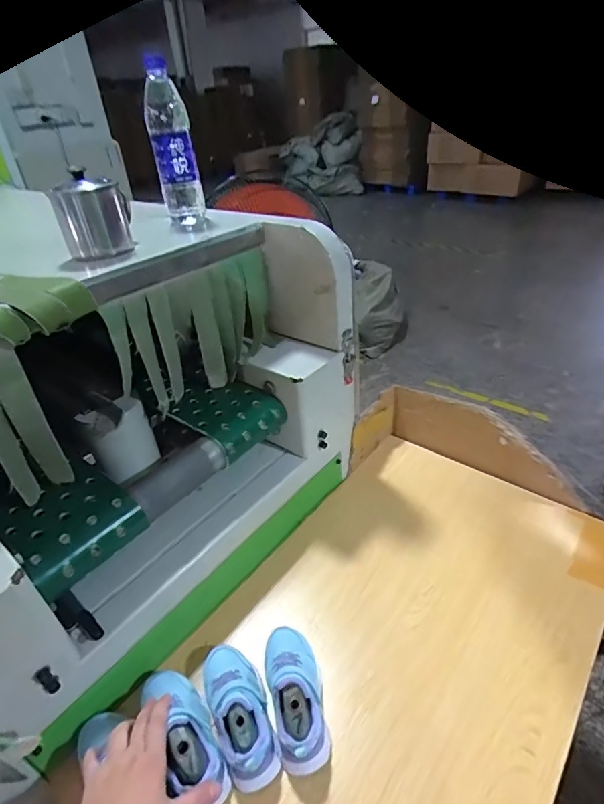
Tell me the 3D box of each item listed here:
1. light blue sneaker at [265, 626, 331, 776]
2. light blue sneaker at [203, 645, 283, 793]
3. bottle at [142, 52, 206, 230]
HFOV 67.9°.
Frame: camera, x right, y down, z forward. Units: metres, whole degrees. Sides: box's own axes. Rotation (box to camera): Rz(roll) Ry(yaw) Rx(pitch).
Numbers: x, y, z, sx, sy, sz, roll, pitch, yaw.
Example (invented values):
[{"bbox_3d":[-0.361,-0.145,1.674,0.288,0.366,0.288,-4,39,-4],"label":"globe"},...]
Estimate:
[{"bbox_3d":[-0.012,0.367,0.576,0.072,0.081,0.168,-8,35,-4],"label":"light blue sneaker"},{"bbox_3d":[-0.081,0.379,0.565,0.068,0.078,0.163,-20,38,-20],"label":"light blue sneaker"},{"bbox_3d":[-0.201,-0.396,0.704,0.062,0.225,0.058,-13,36,-11],"label":"bottle"}]

